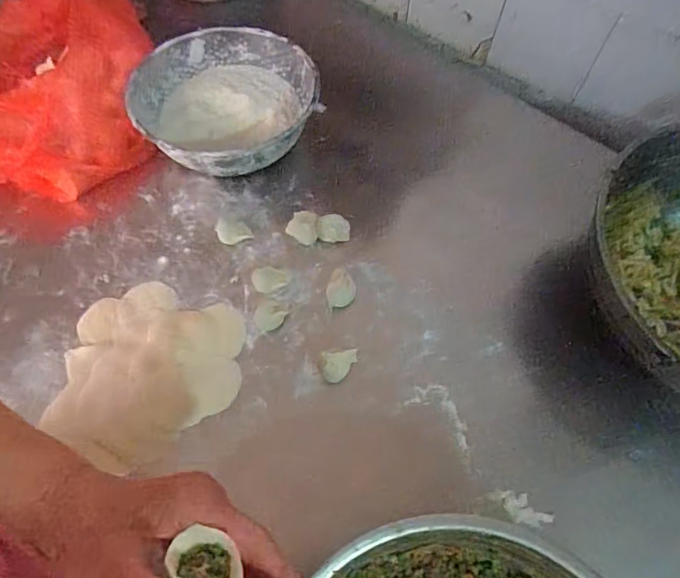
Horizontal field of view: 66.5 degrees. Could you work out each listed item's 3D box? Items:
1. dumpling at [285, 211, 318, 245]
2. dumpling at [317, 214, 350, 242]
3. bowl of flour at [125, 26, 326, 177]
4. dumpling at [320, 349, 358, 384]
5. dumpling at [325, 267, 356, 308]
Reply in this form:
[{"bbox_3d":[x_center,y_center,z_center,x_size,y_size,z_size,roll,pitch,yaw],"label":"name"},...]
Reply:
[{"bbox_3d":[-0.043,-0.071,0.598,0.034,0.021,0.032,6,62,0],"label":"dumpling"},{"bbox_3d":[-0.008,-0.070,0.605,0.038,0.017,0.028,0,63,-3],"label":"dumpling"},{"bbox_3d":[-0.146,-0.229,0.650,0.208,0.072,0.212,1,63,-2],"label":"bowl of flour"},{"bbox_3d":[0.001,0.077,0.523,0.039,0.034,0.027,-12,64,-9],"label":"dumpling"},{"bbox_3d":[0.002,-0.001,0.575,0.030,0.014,0.040,14,63,4],"label":"dumpling"}]

